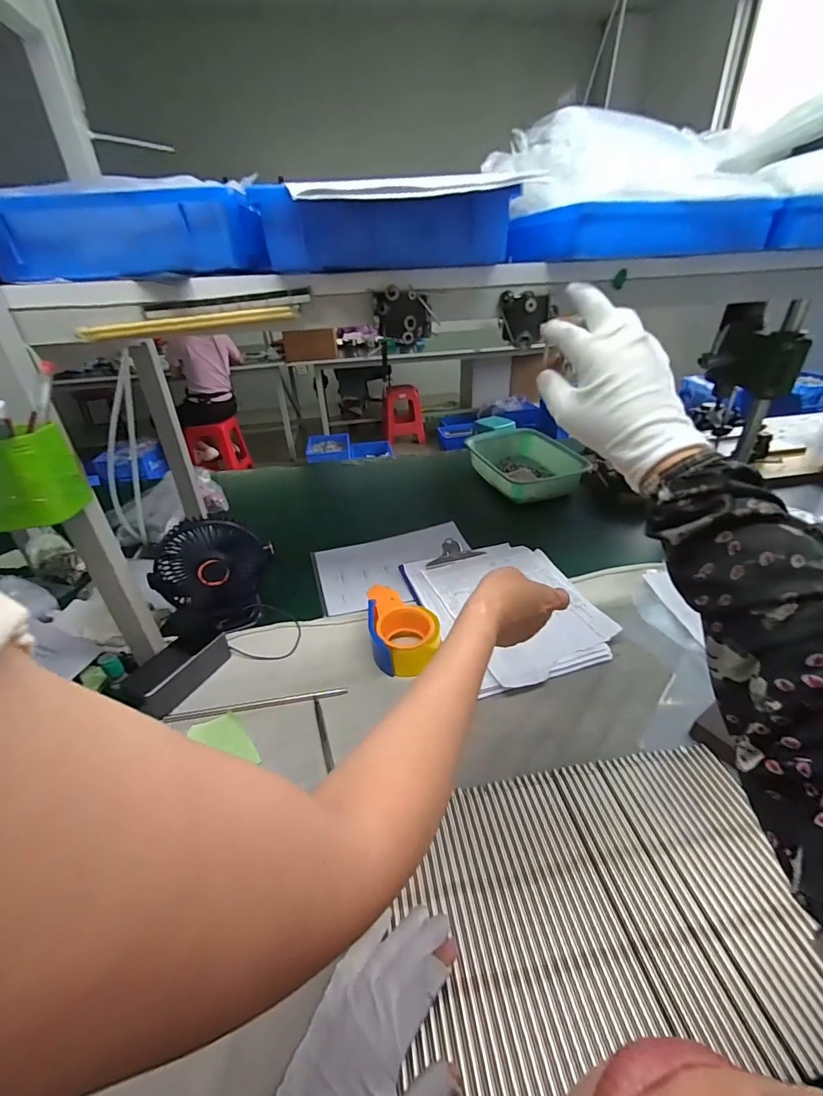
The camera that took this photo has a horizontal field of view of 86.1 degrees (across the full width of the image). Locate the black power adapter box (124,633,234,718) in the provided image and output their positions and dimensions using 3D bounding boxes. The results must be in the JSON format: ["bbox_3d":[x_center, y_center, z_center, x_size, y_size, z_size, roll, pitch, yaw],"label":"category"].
[{"bbox_3d":[-0.311,0.159,0.588,0.057,0.050,0.126,10,33,23],"label":"black power adapter box"}]

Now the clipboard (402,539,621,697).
[{"bbox_3d":[0.142,0.086,0.699,0.255,0.029,0.322,-15,32,-17],"label":"clipboard"}]

